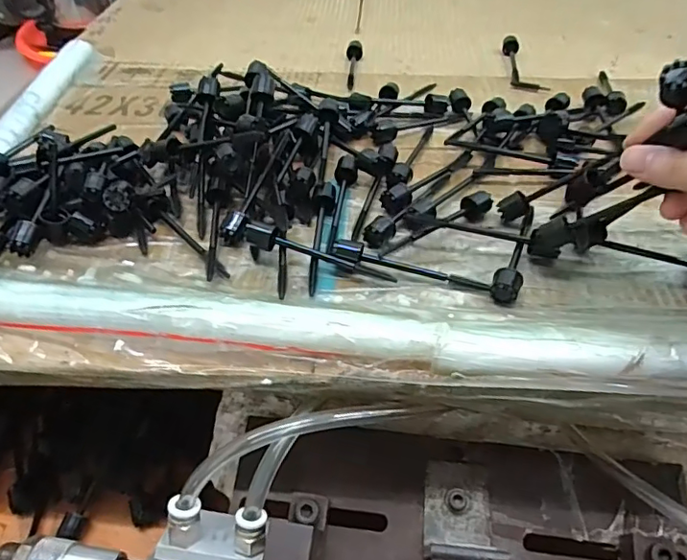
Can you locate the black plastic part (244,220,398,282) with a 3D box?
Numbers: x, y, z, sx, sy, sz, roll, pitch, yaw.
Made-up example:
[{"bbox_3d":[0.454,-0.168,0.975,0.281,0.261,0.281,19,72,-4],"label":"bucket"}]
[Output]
[{"bbox_3d":[-0.013,-0.015,0.299,0.085,0.013,0.012,18,45,3],"label":"black plastic part"}]

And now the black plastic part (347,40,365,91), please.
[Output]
[{"bbox_3d":[0.010,-0.197,0.493,0.015,0.013,0.081,1,43,3],"label":"black plastic part"}]

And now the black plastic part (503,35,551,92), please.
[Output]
[{"bbox_3d":[0.165,-0.199,0.493,0.032,0.014,0.097,5,45,5],"label":"black plastic part"}]

